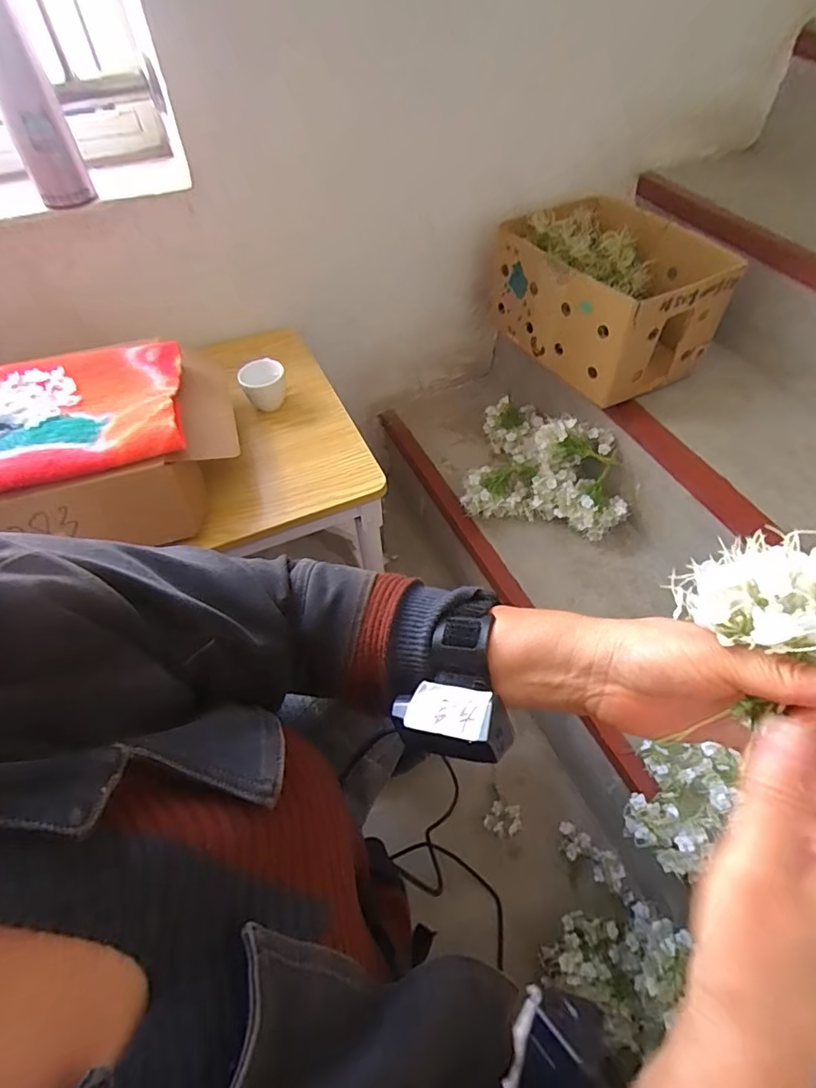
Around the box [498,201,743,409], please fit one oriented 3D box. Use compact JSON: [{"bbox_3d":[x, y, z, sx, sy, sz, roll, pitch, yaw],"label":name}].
[{"bbox_3d":[0.316,-0.410,0.865,0.240,0.170,0.328,-24,56,-16],"label":"box"}]

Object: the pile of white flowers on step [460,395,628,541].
[{"bbox_3d":[0.248,-0.162,0.914,0.260,0.130,0.270,12,55,10],"label":"pile of white flowers on step"}]

